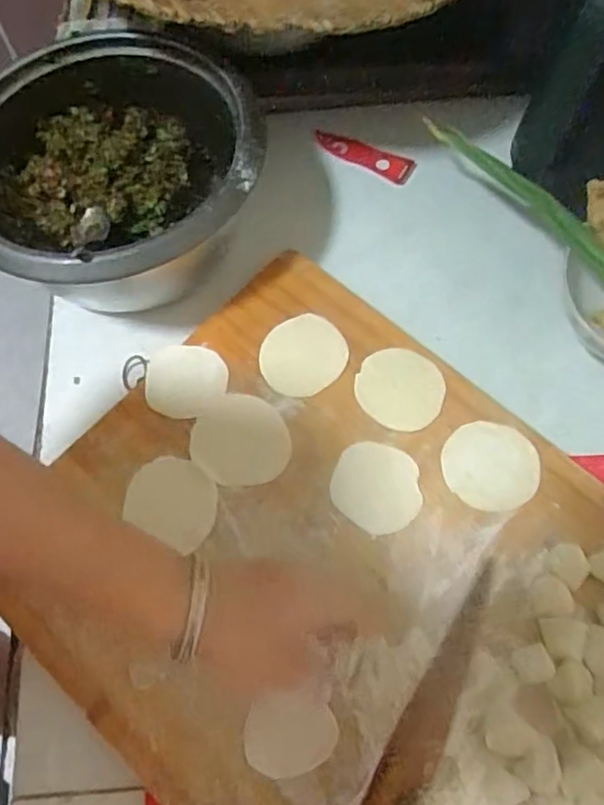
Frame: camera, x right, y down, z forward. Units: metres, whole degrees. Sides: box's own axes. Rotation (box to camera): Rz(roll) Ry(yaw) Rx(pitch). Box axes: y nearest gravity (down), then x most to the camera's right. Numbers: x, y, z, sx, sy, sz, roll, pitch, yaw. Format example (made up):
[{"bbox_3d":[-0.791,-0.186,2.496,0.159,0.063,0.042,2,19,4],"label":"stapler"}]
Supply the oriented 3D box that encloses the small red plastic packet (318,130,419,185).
[{"bbox_3d":[0.061,-0.247,0.630,0.104,0.011,0.031,29,72,12],"label":"small red plastic packet"}]

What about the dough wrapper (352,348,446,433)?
[{"bbox_3d":[0.079,-0.013,0.501,0.067,0.004,0.066,-1,69,1],"label":"dough wrapper"}]

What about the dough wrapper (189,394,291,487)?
[{"bbox_3d":[-0.049,0.029,0.492,0.074,0.004,0.071,-1,69,1],"label":"dough wrapper"}]

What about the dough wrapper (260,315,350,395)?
[{"bbox_3d":[0.001,-0.039,0.516,0.071,0.004,0.064,-36,70,-10],"label":"dough wrapper"}]

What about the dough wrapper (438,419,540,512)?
[{"bbox_3d":[0.142,0.048,0.478,0.068,0.004,0.065,8,73,12],"label":"dough wrapper"}]

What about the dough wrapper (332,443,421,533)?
[{"bbox_3d":[0.057,0.063,0.476,0.067,0.004,0.065,-1,69,1],"label":"dough wrapper"}]

